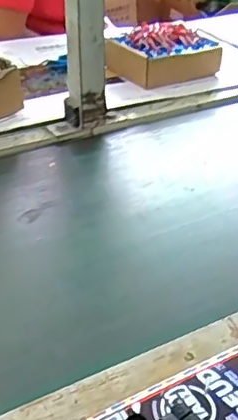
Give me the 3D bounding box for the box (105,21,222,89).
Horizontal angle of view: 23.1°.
[{"bbox_3d":[0.079,-0.275,1.039,0.170,0.080,0.128,-18,38,-27],"label":"box"}]

